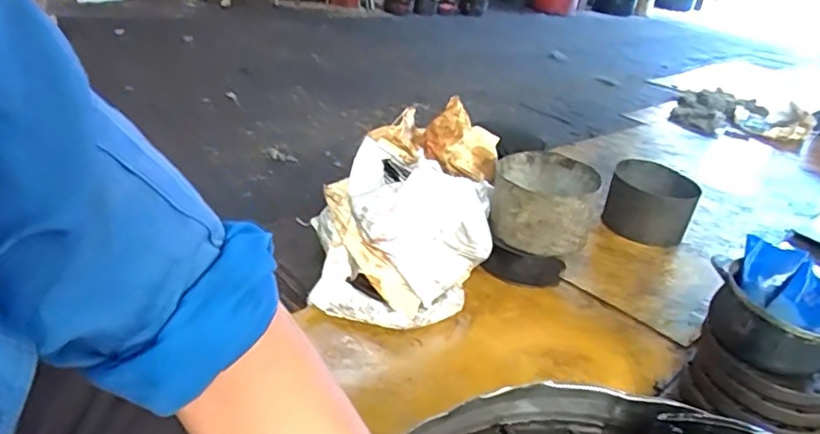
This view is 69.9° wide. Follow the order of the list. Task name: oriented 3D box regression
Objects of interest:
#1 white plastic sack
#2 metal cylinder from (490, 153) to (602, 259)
[{"bbox_3d":[0.014,-0.010,1.626,0.432,0.377,0.677,30,34,34],"label":"white plastic sack"},{"bbox_3d":[0.385,-0.038,1.713,0.289,0.193,0.283,12,28,6],"label":"metal cylinder"}]

